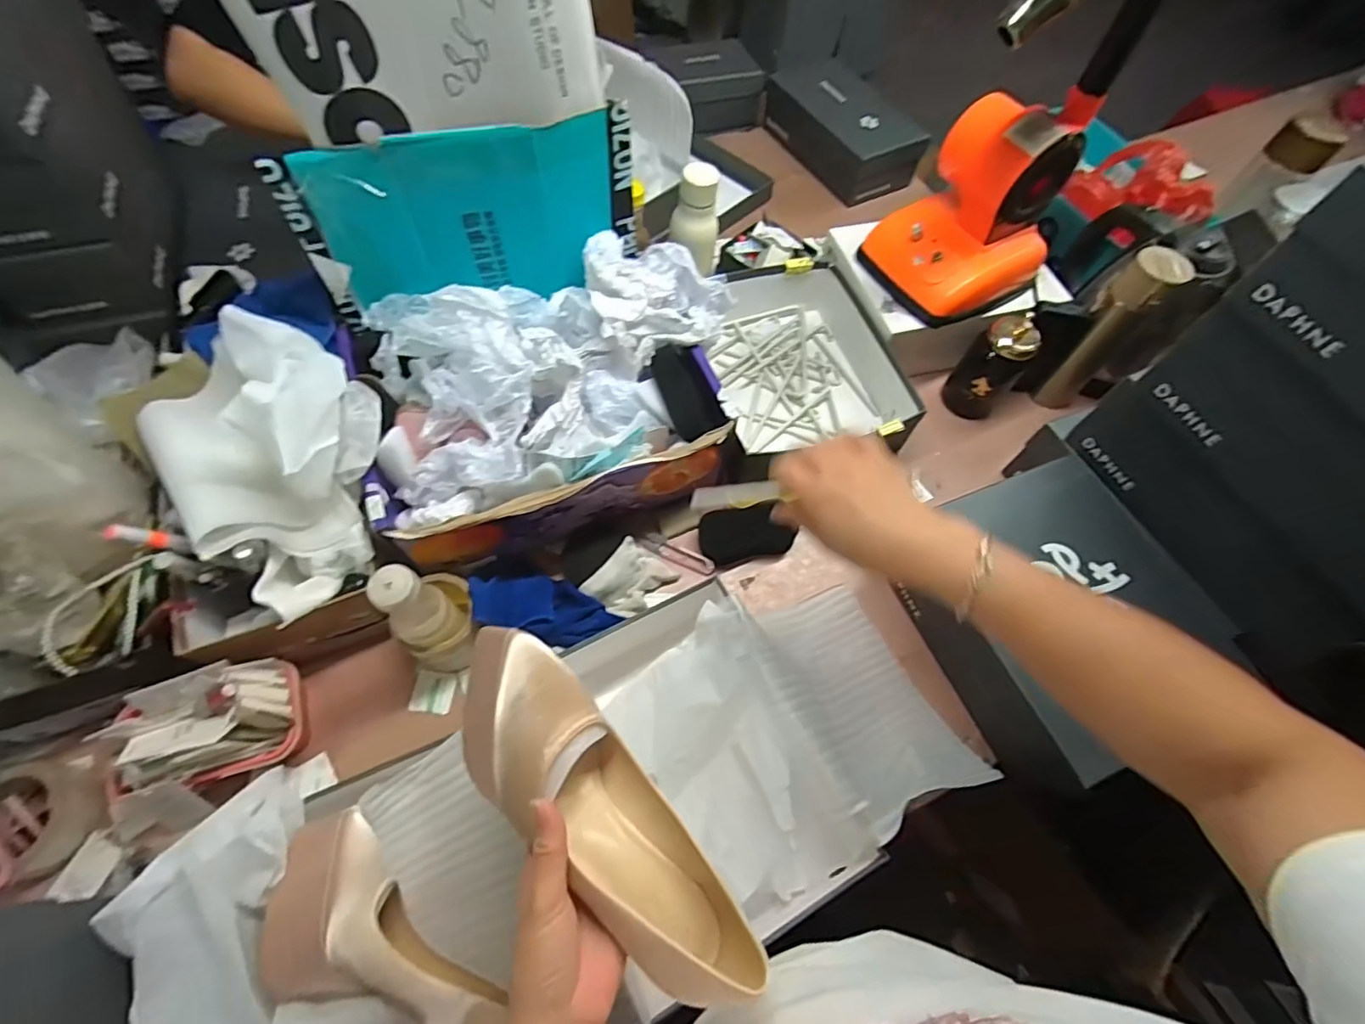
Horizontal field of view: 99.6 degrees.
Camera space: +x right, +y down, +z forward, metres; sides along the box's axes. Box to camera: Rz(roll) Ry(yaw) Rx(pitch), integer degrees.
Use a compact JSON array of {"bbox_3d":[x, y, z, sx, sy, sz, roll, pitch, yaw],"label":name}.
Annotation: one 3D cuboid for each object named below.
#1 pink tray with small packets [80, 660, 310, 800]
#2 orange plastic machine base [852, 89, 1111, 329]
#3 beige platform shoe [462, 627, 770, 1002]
[{"bbox_3d":[-0.460,0.206,0.554,0.163,0.054,0.093,-17,65,-11],"label":"pink tray with small packets"},{"bbox_3d":[0.379,-0.394,0.751,0.188,0.195,0.174,-27,67,-16],"label":"orange plastic machine base"},{"bbox_3d":[-0.059,0.193,0.374,0.083,0.070,0.251,-39,80,-20],"label":"beige platform shoe"}]

